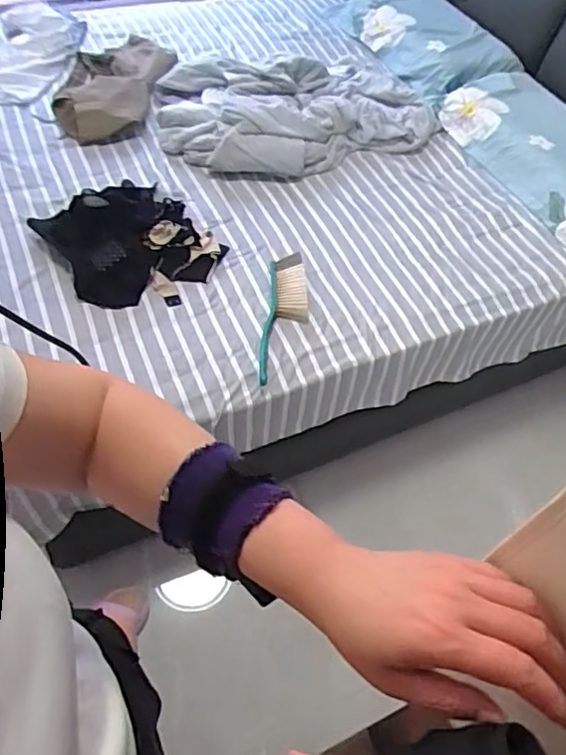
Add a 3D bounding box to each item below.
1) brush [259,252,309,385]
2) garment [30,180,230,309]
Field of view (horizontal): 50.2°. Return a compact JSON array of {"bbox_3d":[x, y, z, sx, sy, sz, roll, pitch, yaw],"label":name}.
[{"bbox_3d":[0.006,-0.138,1.417,0.103,0.036,0.381,6,54,-2],"label":"brush"},{"bbox_3d":[-0.371,-0.357,1.496,0.370,0.115,0.436,-27,62,-24],"label":"garment"}]

